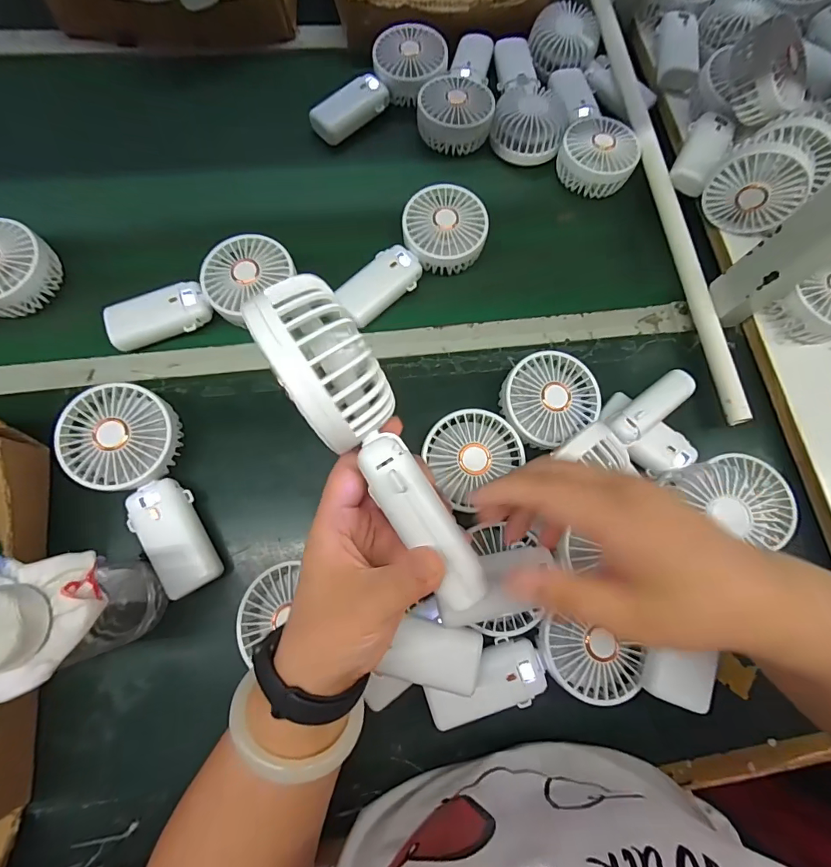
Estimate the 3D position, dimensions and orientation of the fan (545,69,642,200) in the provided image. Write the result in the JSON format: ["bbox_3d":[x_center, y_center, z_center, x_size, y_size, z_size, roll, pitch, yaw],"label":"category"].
[{"bbox_3d":[0.213,-0.372,0.522,0.084,0.041,0.188,2,75,-1],"label":"fan"}]

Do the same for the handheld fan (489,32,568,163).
[{"bbox_3d":[0.137,-0.415,0.525,0.084,0.043,0.184,7,75,0],"label":"handheld fan"}]

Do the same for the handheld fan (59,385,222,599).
[{"bbox_3d":[-0.219,0.043,0.370,0.087,0.049,0.182,-37,79,-10],"label":"handheld fan"}]

